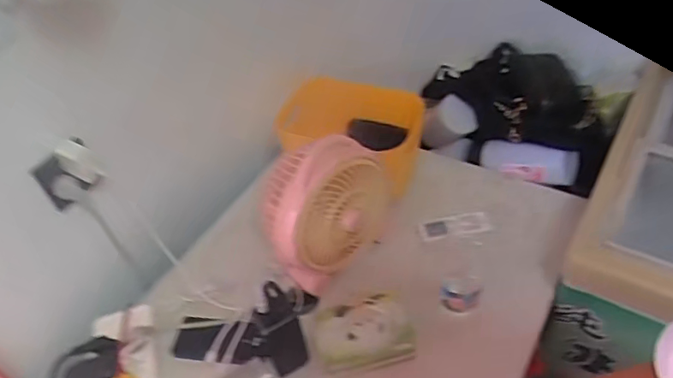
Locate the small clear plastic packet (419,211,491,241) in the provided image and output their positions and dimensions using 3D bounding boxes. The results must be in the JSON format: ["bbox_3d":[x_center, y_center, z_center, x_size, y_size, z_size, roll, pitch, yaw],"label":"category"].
[{"bbox_3d":[0.206,0.064,0.948,0.122,0.008,0.041,-9,48,-8],"label":"small clear plastic packet"}]

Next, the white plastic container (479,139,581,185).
[{"bbox_3d":[0.364,-0.050,1.031,0.178,0.078,0.046,10,23,29],"label":"white plastic container"}]

